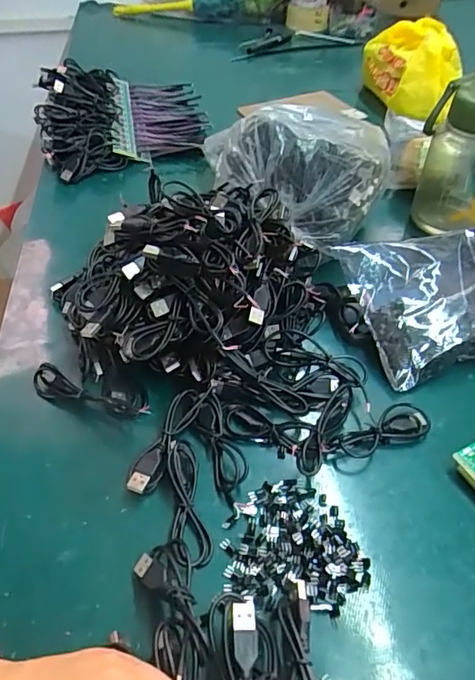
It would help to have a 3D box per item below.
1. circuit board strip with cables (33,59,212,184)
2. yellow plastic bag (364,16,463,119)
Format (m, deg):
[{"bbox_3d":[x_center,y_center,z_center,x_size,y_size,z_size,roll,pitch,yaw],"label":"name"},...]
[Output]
[{"bbox_3d":[-0.161,-0.320,0.723,0.240,0.039,0.181,-16,79,-22],"label":"circuit board strip with cables"},{"bbox_3d":[0.265,-0.420,0.784,0.148,0.101,0.119,12,47,9],"label":"yellow plastic bag"}]

